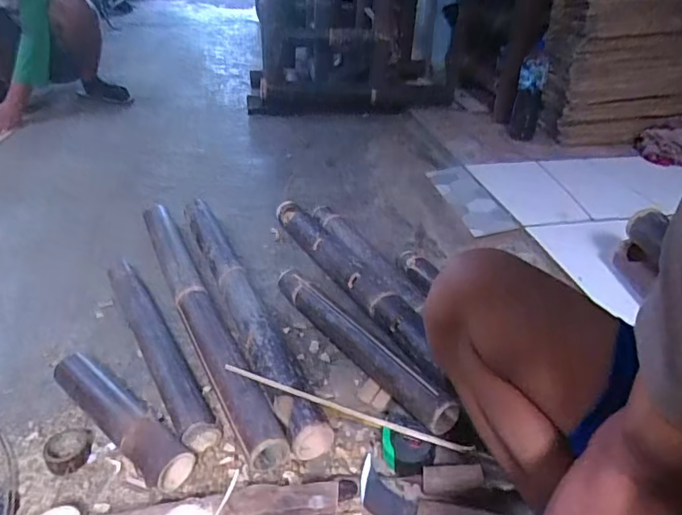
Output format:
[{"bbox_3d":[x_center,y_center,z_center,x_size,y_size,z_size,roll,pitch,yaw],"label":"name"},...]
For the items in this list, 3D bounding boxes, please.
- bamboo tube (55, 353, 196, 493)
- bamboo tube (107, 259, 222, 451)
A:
[{"bbox_3d":[-0.330,0.237,0.757,0.287,0.058,0.068,24,36,32],"label":"bamboo tube"},{"bbox_3d":[-0.332,0.150,0.903,0.064,0.061,0.490,-17,35,-30],"label":"bamboo tube"}]

